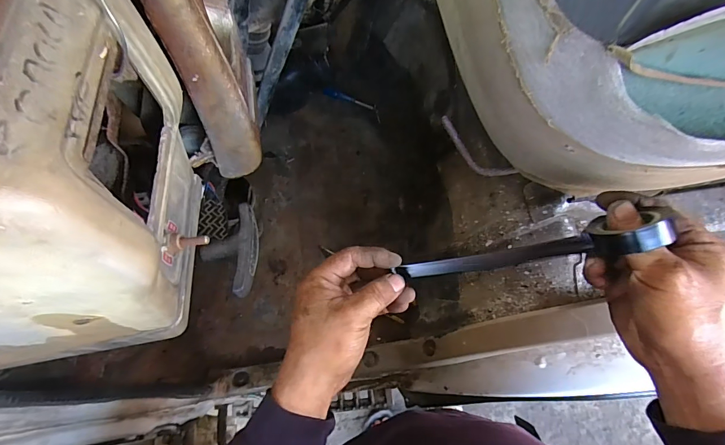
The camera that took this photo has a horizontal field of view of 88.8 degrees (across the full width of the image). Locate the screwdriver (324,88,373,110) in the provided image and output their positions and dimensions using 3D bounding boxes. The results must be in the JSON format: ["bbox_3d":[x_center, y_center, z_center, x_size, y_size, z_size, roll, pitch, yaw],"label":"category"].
[{"bbox_3d":[-0.030,-0.271,0.808,0.120,0.019,0.020,26,71,13],"label":"screwdriver"}]

